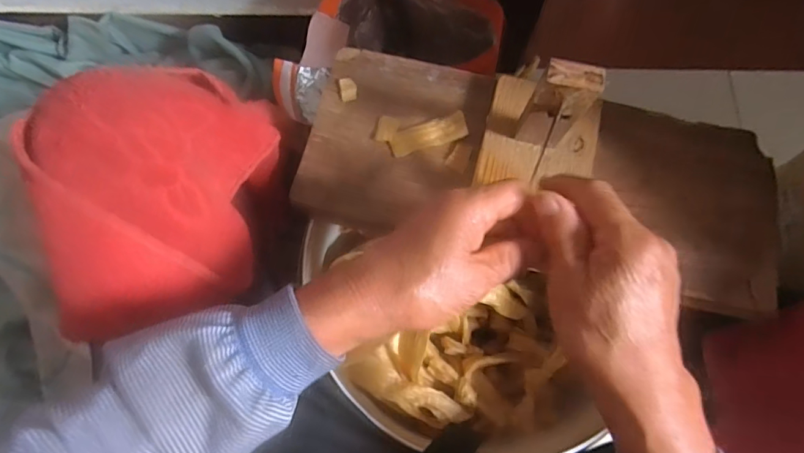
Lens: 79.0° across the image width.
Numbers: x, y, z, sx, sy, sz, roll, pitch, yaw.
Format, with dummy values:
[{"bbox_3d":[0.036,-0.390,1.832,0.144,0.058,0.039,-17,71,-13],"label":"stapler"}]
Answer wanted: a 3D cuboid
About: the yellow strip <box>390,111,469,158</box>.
[{"bbox_3d":[0.023,-0.079,0.416,0.065,0.008,0.024,-15,73,-5],"label":"yellow strip"}]

